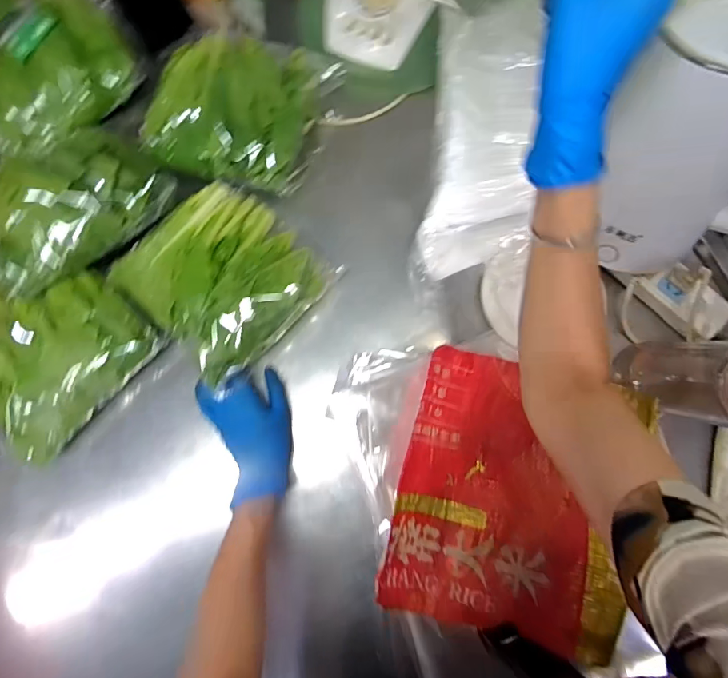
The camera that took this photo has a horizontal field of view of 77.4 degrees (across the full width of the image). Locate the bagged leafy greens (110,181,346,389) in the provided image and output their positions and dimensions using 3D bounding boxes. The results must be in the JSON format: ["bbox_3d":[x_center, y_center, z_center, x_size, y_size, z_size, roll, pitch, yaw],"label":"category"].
[{"bbox_3d":[-0.158,-0.074,0.507,0.186,0.064,0.181,44,84,4],"label":"bagged leafy greens"}]

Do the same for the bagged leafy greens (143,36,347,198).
[{"bbox_3d":[-0.143,-0.274,0.518,0.184,0.041,0.186,14,83,1],"label":"bagged leafy greens"}]

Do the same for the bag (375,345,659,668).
[{"bbox_3d":[0.150,0.160,0.474,0.224,0.061,0.269,12,83,1],"label":"bag"}]

